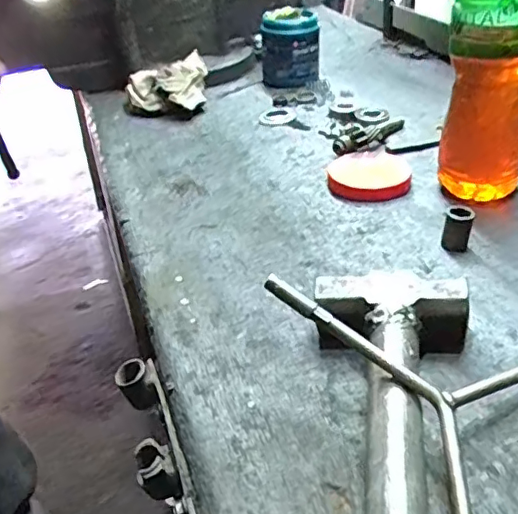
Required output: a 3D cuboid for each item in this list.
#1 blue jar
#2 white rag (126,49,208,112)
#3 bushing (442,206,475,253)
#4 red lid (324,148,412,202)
[{"bbox_3d":[0.048,-0.325,0.902,0.091,0.099,0.078,-3,34,4],"label":"blue jar"},{"bbox_3d":[-0.132,-0.251,0.858,0.117,0.066,0.060,-20,37,-20],"label":"white rag"},{"bbox_3d":[0.175,-0.024,0.508,0.022,0.041,0.020,9,37,20],"label":"bushing"},{"bbox_3d":[0.120,-0.090,0.630,0.086,0.015,0.095,-2,35,5],"label":"red lid"}]

